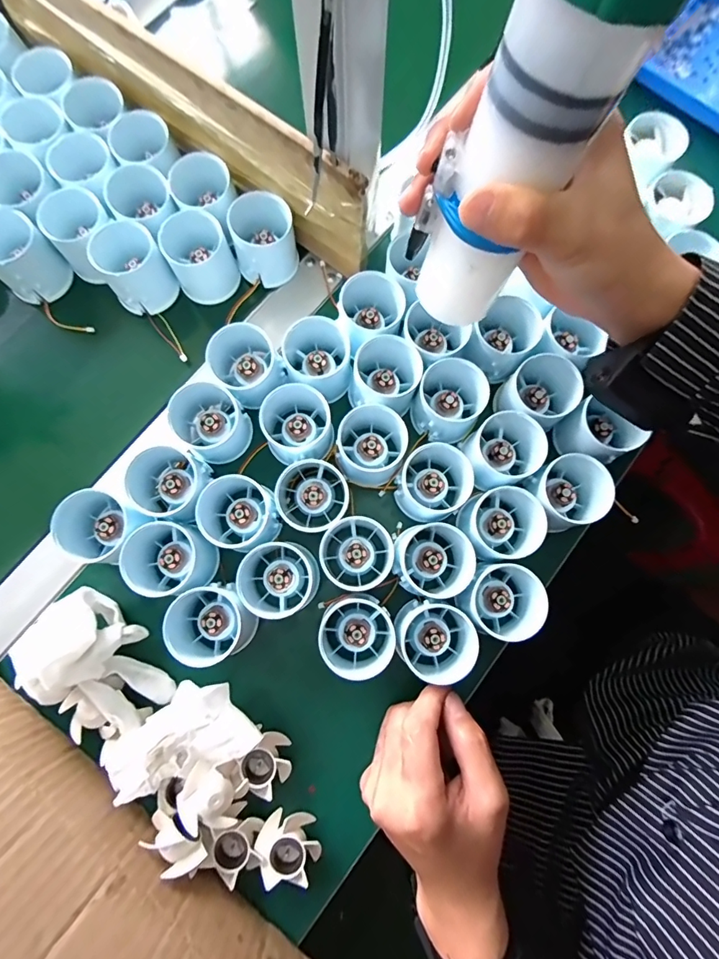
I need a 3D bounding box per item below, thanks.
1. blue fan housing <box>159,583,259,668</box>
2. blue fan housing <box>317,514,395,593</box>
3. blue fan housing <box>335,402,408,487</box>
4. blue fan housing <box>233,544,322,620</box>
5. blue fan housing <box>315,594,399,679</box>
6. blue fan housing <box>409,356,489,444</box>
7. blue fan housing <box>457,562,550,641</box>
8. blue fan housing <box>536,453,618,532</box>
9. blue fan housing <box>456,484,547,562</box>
[{"bbox_3d":[-0.104,0.103,0.325,0.062,0.049,0.055,-12,79,-3],"label":"blue fan housing"},{"bbox_3d":[-0.001,0.057,0.337,0.056,0.050,0.051,0,79,-1],"label":"blue fan housing"},{"bbox_3d":[0.009,-0.030,0.351,0.054,0.042,0.061,2,79,0],"label":"blue fan housing"},{"bbox_3d":[-0.067,0.075,0.337,0.055,0.053,0.047,12,79,2],"label":"blue fan housing"},{"bbox_3d":[-0.002,0.113,0.328,0.054,0.058,0.052,0,79,-1],"label":"blue fan housing"},{"bbox_3d":[0.069,-0.062,0.361,0.055,0.047,0.052,0,79,-1],"label":"blue fan housing"},{"bbox_3d":[0.104,0.087,0.330,0.050,0.045,0.051,0,79,-1],"label":"blue fan housing"},{"bbox_3d":[0.158,0.011,0.342,0.053,0.042,0.054,0,79,-1],"label":"blue fan housing"},{"bbox_3d":[0.110,0.032,0.340,0.049,0.042,0.053,0,79,-1],"label":"blue fan housing"}]

